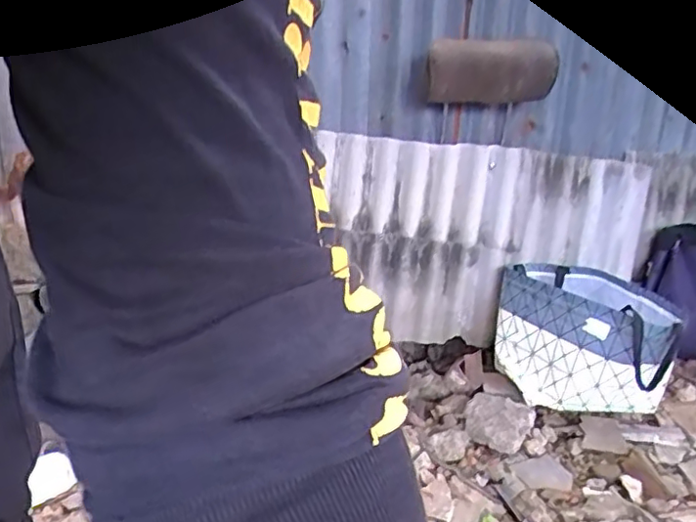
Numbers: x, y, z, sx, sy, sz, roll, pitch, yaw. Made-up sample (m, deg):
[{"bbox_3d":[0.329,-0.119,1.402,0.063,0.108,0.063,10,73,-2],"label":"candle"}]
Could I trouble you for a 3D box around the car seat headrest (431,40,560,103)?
[{"bbox_3d":[0.295,-0.388,1.249,0.252,0.126,0.060,4,21,19],"label":"car seat headrest"}]

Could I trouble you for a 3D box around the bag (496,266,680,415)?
[{"bbox_3d":[0.493,0.183,1.335,0.207,0.253,0.384,-8,22,-20],"label":"bag"}]

